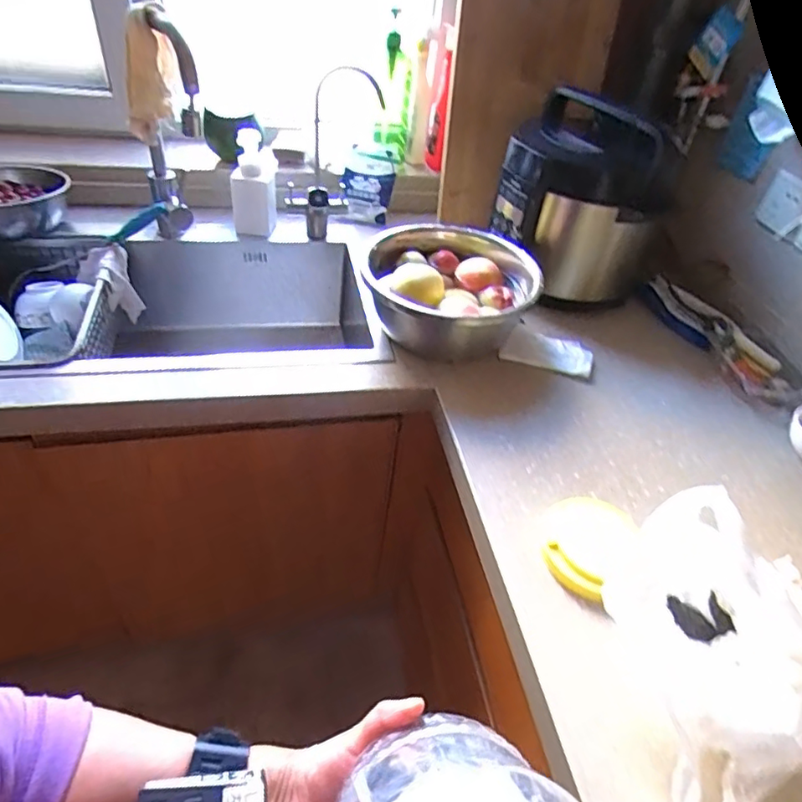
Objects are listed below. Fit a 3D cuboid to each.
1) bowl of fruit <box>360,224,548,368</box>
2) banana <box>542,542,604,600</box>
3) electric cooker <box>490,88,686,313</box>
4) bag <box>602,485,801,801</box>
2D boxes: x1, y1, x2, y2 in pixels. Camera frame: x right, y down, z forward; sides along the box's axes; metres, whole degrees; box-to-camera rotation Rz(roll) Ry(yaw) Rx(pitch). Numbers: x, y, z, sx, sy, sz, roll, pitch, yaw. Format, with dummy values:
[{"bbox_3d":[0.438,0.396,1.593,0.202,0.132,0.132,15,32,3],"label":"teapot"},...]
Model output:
[{"bbox_3d":[0.075,-0.169,0.881,0.258,0.113,0.265,6,43,0],"label":"bowl of fruit"},{"bbox_3d":[0.178,0.183,0.585,0.023,0.029,0.073,-23,51,-28],"label":"banana"},{"bbox_3d":[0.315,-0.338,0.964,0.271,0.285,0.250,22,45,15],"label":"electric cooker"},{"bbox_3d":[0.281,0.204,0.464,0.122,0.177,0.236,3,43,-4],"label":"bag"}]

